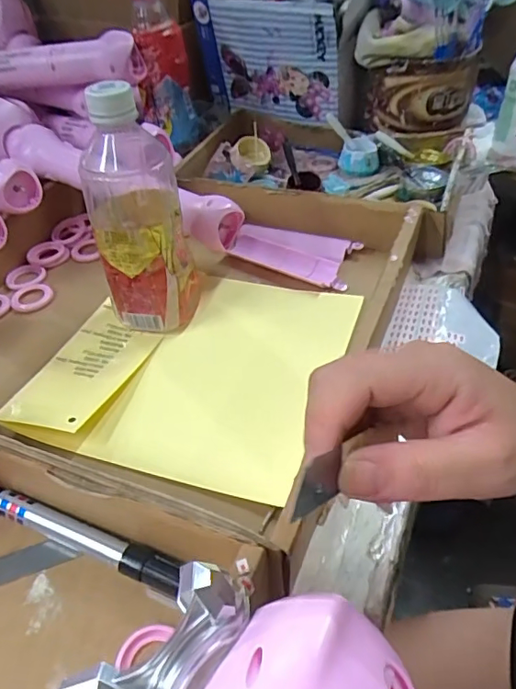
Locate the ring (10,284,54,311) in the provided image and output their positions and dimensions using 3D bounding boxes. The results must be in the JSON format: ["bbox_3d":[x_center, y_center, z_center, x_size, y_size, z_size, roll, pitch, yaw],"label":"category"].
[{"bbox_3d":[-0.211,-0.045,0.490,0.037,0.004,0.040,-3,44,3],"label":"ring"}]

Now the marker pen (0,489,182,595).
[{"bbox_3d":[-0.102,0.112,0.305,0.131,0.014,0.016,15,48,20],"label":"marker pen"}]

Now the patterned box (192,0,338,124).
[{"bbox_3d":[0.009,-0.330,0.614,0.164,0.129,0.033,17,49,21],"label":"patterned box"}]

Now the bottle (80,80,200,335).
[{"bbox_3d":[-0.090,-0.095,0.395,0.067,0.183,0.063,-13,45,-7],"label":"bottle"}]

